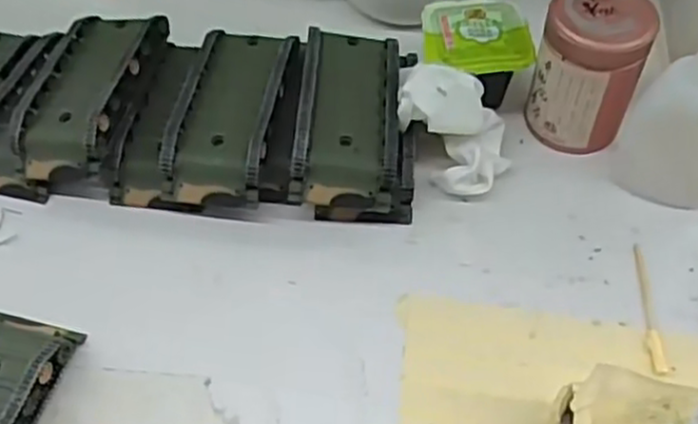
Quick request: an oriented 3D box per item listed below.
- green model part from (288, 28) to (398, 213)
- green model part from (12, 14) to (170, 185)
[{"bbox_3d":[0.003,-0.042,0.336,0.049,0.036,0.094,3,55,4],"label":"green model part"},{"bbox_3d":[-0.122,-0.055,0.351,0.045,0.034,0.094,8,55,7],"label":"green model part"}]

